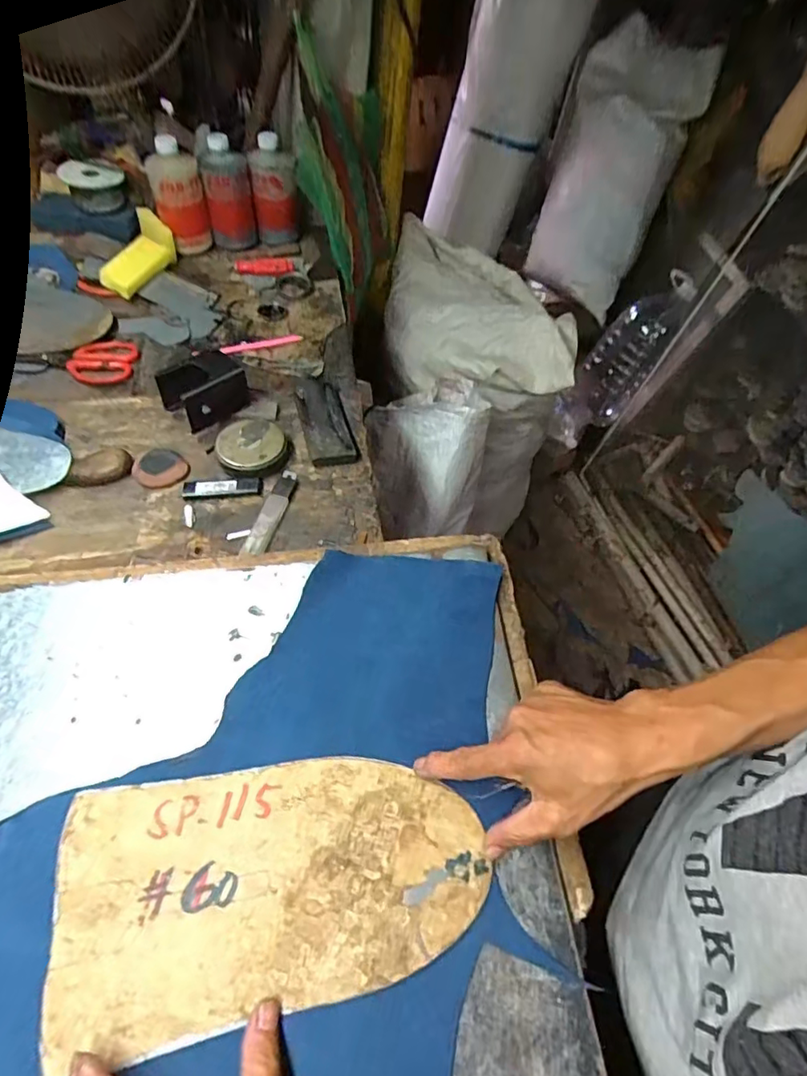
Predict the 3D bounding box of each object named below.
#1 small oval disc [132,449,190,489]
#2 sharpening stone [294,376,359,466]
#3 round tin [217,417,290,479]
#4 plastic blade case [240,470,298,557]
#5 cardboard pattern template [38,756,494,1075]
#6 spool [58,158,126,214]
[{"bbox_3d":[-0.265,-0.076,0.602,0.055,0.016,0.046,-17,56,-18],"label":"small oval disc"},{"bbox_3d":[-0.096,-0.143,0.662,0.053,0.026,0.138,-11,56,-16],"label":"sharpening stone"},{"bbox_3d":[-0.168,-0.100,0.618,0.078,0.025,0.078,2,52,-3],"label":"round tin"},{"bbox_3d":[-0.139,-0.026,0.577,0.023,0.010,0.119,14,53,6],"label":"plastic blade case"},{"bbox_3d":[-0.086,0.229,0.375,0.274,0.006,0.144,-6,56,-8],"label":"cardboard pattern template"},{"bbox_3d":[-0.487,-0.563,0.878,0.088,0.049,0.078,-17,59,-20],"label":"spool"}]

